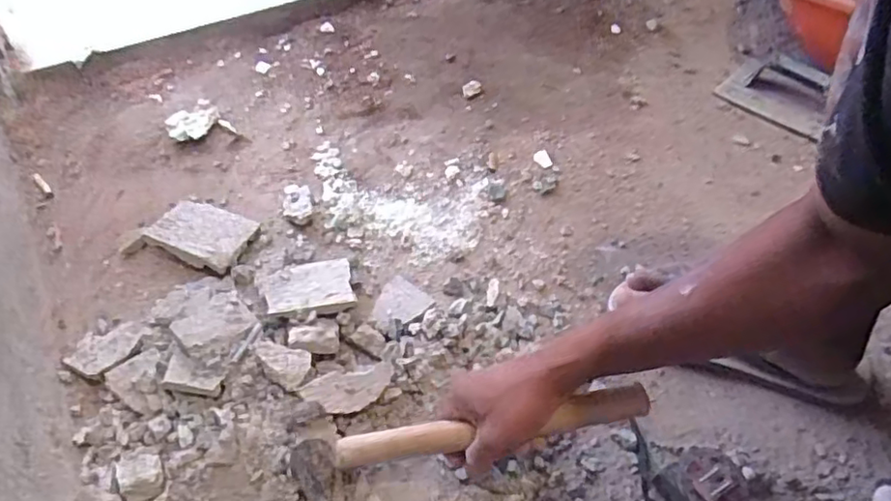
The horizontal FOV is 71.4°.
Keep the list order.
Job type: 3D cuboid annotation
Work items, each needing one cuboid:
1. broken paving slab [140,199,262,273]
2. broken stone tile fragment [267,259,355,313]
[{"bbox_3d":[-0.280,-0.020,0.720,0.106,0.031,0.077,16,56,11],"label":"broken paving slab"},{"bbox_3d":[-0.146,0.035,0.667,0.089,0.006,0.074,-8,37,-14],"label":"broken stone tile fragment"}]

